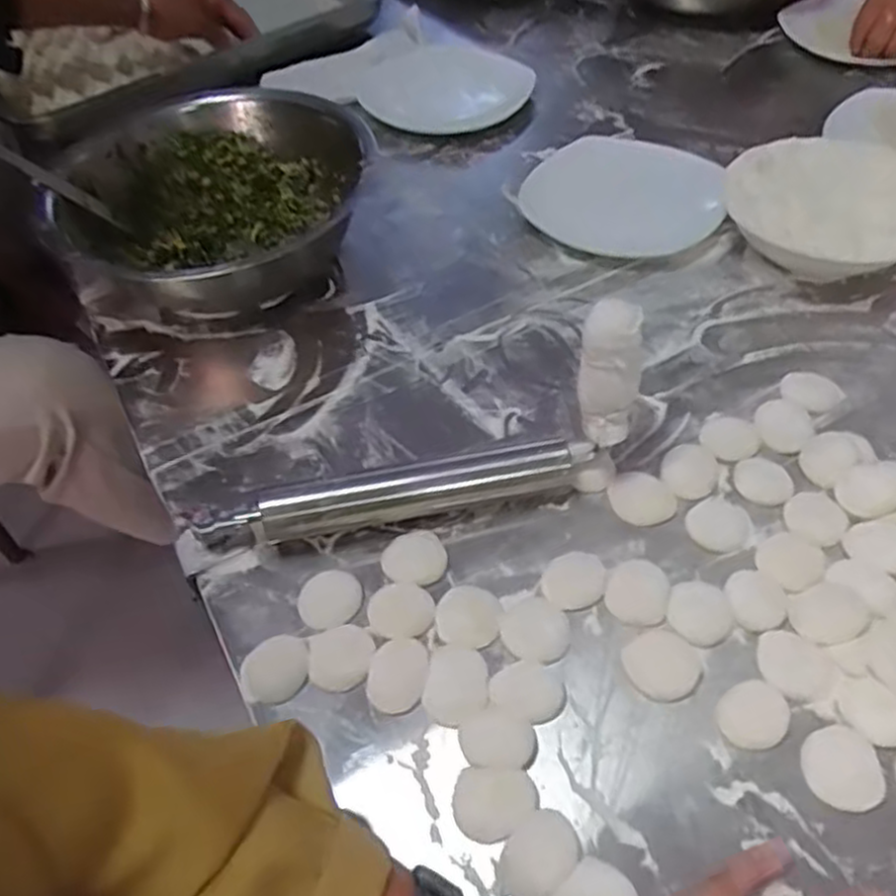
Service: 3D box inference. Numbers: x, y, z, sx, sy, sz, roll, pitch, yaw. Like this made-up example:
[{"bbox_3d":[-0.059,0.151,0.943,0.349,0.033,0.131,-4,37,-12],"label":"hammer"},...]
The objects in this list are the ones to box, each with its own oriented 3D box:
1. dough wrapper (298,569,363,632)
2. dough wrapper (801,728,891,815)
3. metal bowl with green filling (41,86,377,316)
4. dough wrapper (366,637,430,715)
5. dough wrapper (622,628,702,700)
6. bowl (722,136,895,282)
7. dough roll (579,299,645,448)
[{"bbox_3d":[-0.075,0.097,0.492,0.040,0.006,0.040,-2,51,2],"label":"dough wrapper"},{"bbox_3d":[0.205,0.167,0.400,0.040,0.004,0.041,-2,51,2],"label":"dough wrapper"},{"bbox_3d":[-0.235,-0.233,0.727,0.281,0.087,0.319,3,52,5],"label":"metal bowl with green filling"},{"bbox_3d":[-0.029,0.133,0.452,0.035,0.005,0.043,1,52,4],"label":"dough wrapper"},{"bbox_3d":[0.125,0.126,0.447,0.040,0.004,0.041,-2,51,2],"label":"dough wrapper"},{"bbox_3d":[0.321,-0.197,0.656,0.170,0.061,0.165,-2,51,2],"label":"bowl"},{"bbox_3d":[0.100,-0.045,0.478,0.035,0.084,0.039,9,52,12],"label":"dough roll"}]

